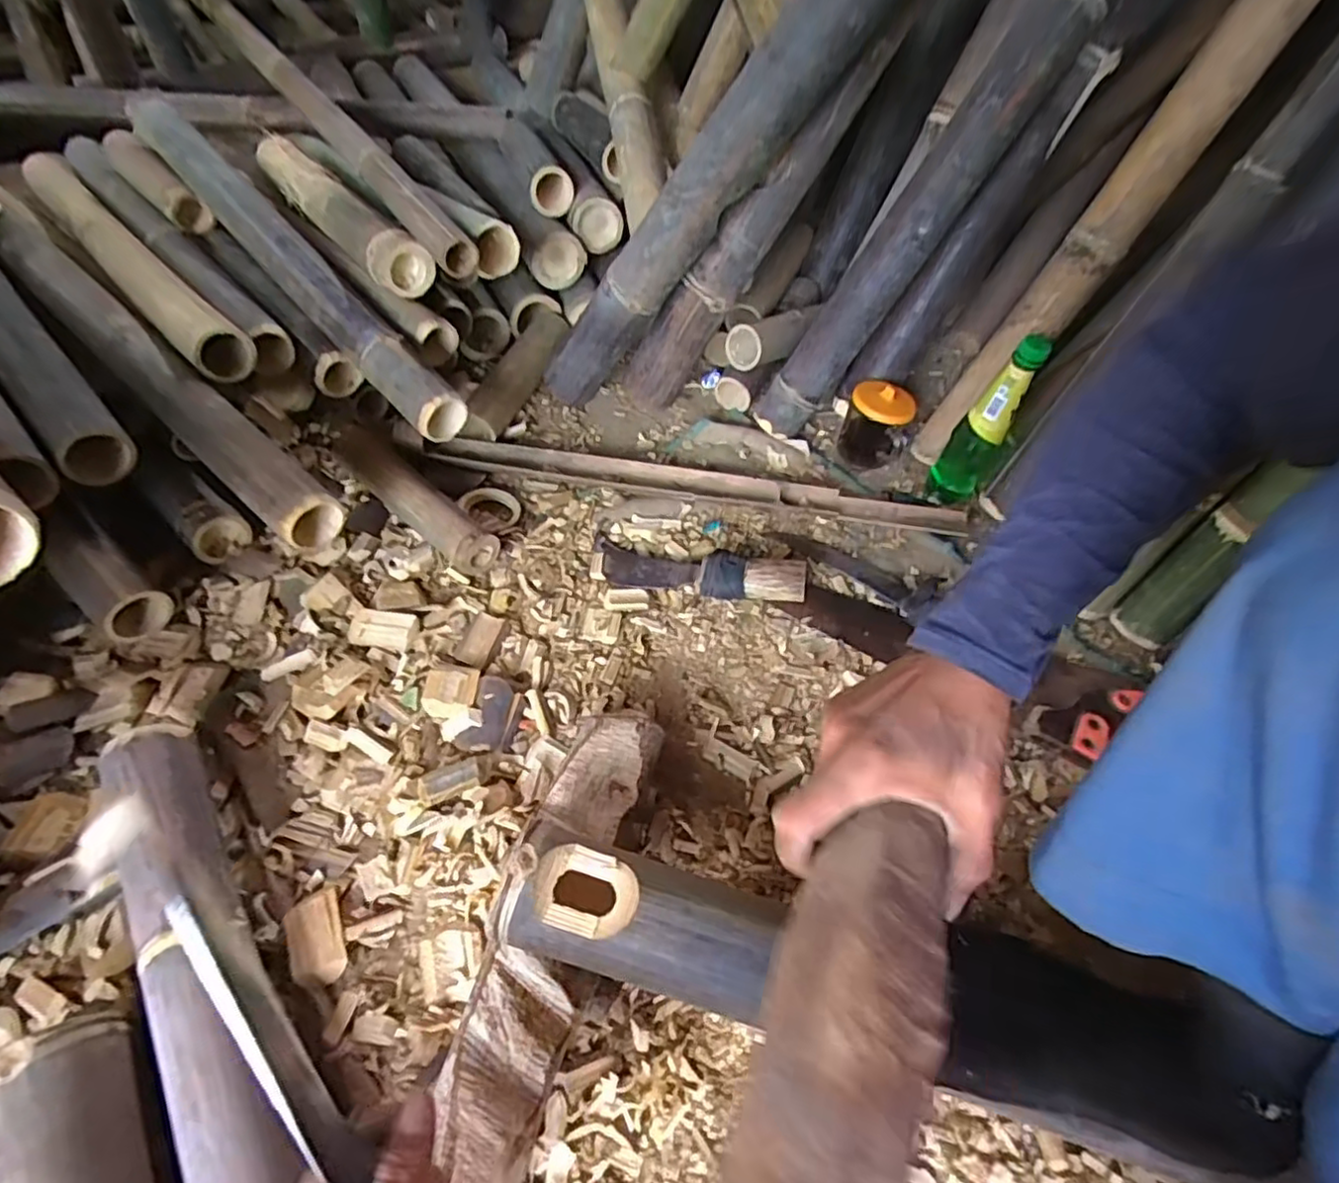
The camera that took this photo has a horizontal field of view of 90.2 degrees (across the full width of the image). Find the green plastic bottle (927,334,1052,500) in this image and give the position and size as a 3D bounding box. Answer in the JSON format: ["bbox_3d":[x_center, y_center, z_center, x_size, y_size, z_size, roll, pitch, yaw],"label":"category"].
[{"bbox_3d":[0.370,-0.193,0.764,0.063,0.223,0.054,16,54,6],"label":"green plastic bottle"}]

